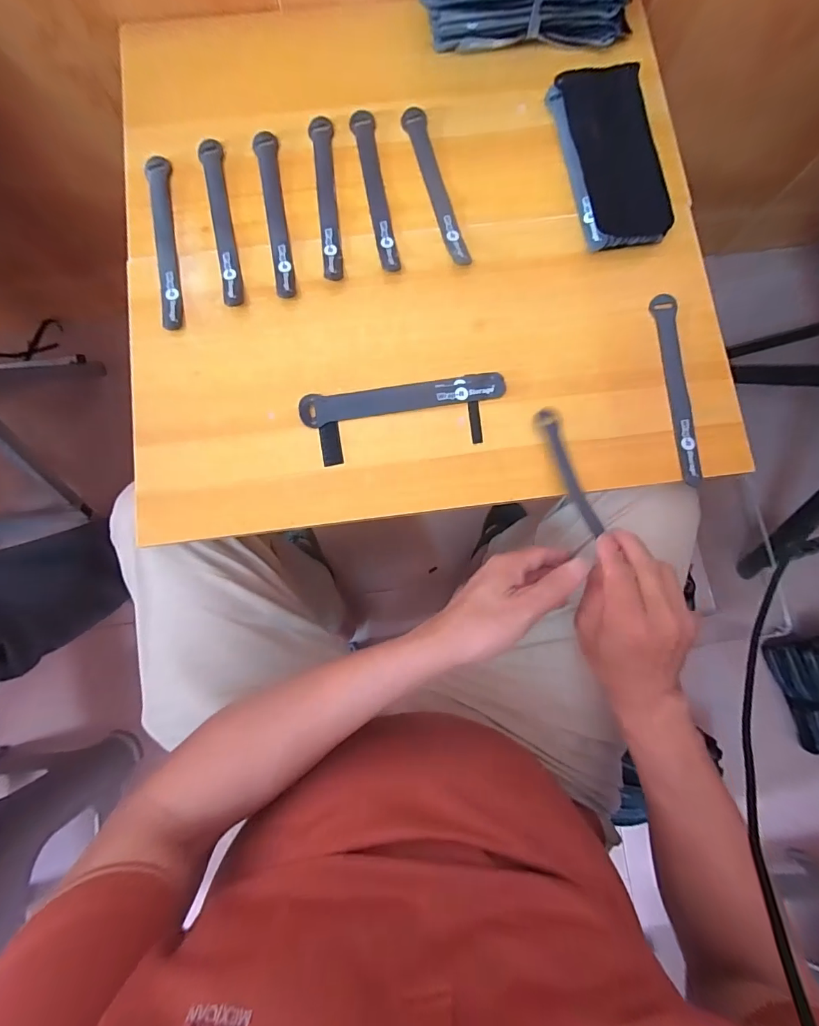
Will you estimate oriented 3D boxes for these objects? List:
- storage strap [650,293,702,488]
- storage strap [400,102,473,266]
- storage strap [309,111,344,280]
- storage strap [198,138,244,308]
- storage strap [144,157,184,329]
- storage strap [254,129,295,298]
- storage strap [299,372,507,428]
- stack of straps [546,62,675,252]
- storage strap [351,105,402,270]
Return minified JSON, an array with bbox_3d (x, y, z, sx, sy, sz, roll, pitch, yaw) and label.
[{"bbox_3d":[0.267,-0.125,0.421,0.022,0.004,0.197,-3,82,-1],"label":"storage strap"},{"bbox_3d":[0.027,-0.349,0.449,0.024,0.009,0.195,-15,82,-2],"label":"storage strap"},{"bbox_3d":[-0.086,-0.335,0.445,0.023,0.010,0.195,-7,82,-1],"label":"storage strap"},{"bbox_3d":[-0.197,-0.306,0.441,0.020,0.010,0.198,-11,82,-2],"label":"storage strap"},{"bbox_3d":[-0.251,-0.282,0.437,0.023,0.004,0.198,-11,82,-2],"label":"storage strap"},{"bbox_3d":[-0.140,-0.314,0.442,0.022,0.008,0.192,-10,82,-2],"label":"storage strap"},{"bbox_3d":[-0.006,-0.113,0.418,0.199,0.004,0.030,-8,82,-1],"label":"storage strap"},{"bbox_3d":[0.211,-0.367,0.440,0.085,0.027,0.196,-12,82,-2],"label":"stack of straps"},{"bbox_3d":[-0.036,-0.344,0.449,0.023,0.006,0.192,-10,82,-2],"label":"storage strap"}]

